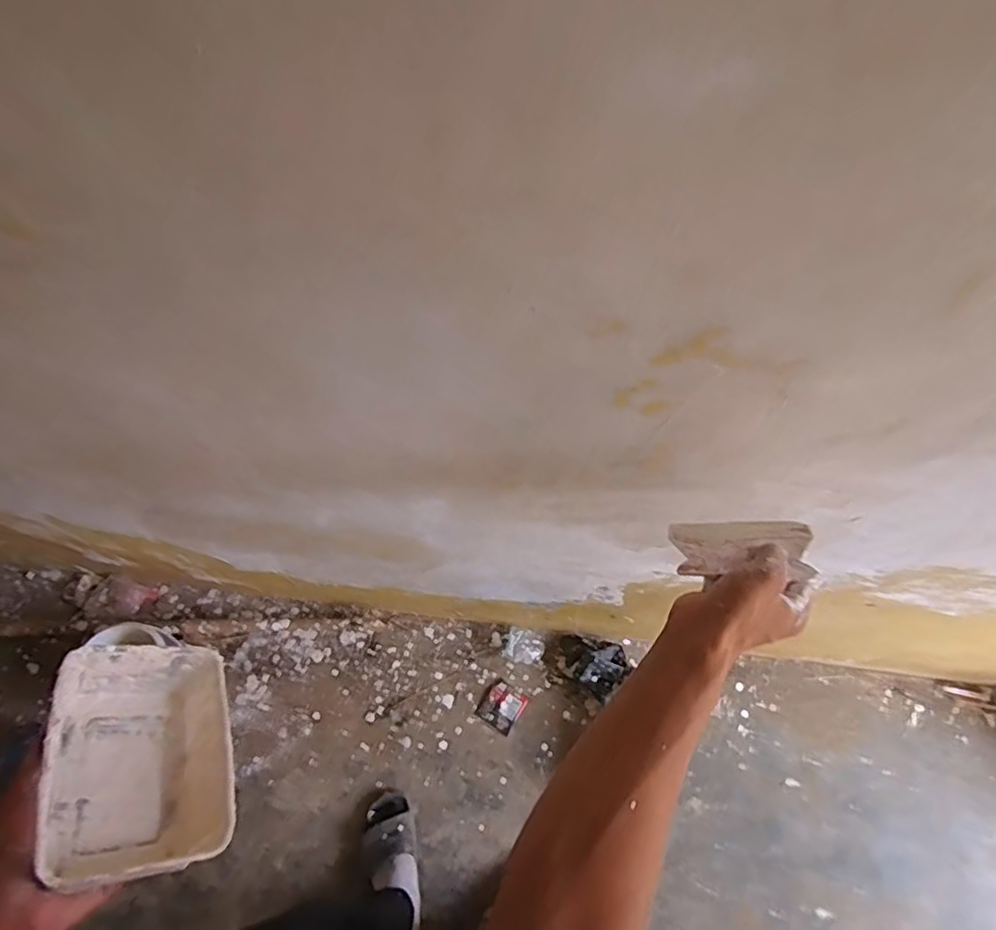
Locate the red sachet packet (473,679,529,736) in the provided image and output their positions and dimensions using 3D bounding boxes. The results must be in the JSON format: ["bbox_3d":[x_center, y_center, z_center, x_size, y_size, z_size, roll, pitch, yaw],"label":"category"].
[{"bbox_3d":[0.009,0.540,1.276,0.084,0.012,0.090,31,67,16],"label":"red sachet packet"}]

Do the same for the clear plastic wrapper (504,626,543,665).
[{"bbox_3d":[0.061,0.414,1.304,0.084,0.014,0.075,16,87,6],"label":"clear plastic wrapper"}]

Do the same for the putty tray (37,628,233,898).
[{"bbox_3d":[-0.288,0.228,0.459,0.127,0.068,0.194,12,37,-40],"label":"putty tray"}]

